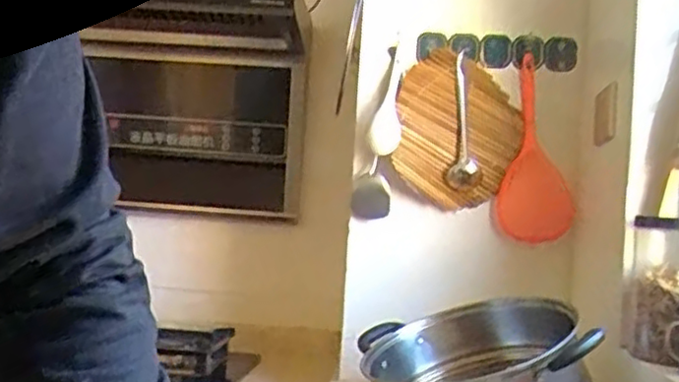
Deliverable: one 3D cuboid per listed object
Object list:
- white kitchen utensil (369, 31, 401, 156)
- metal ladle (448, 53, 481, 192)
[{"bbox_3d":[0.086,-0.170,1.300,0.053,0.205,0.058,4,-2,-6],"label":"white kitchen utensil"},{"bbox_3d":[0.234,-0.123,1.298,0.060,0.245,0.054,4,-2,8],"label":"metal ladle"}]

